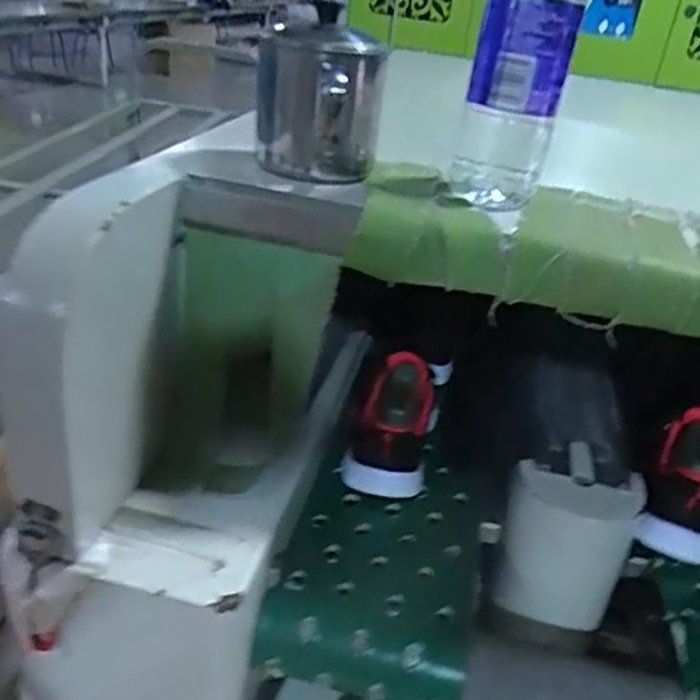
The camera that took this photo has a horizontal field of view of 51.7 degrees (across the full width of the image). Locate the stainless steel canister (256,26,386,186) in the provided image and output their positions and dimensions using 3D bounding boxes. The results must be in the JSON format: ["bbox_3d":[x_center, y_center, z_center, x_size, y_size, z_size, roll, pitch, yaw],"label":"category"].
[{"bbox_3d":[-0.021,-0.162,0.476,0.086,0.091,0.080,6,29,-2],"label":"stainless steel canister"}]

